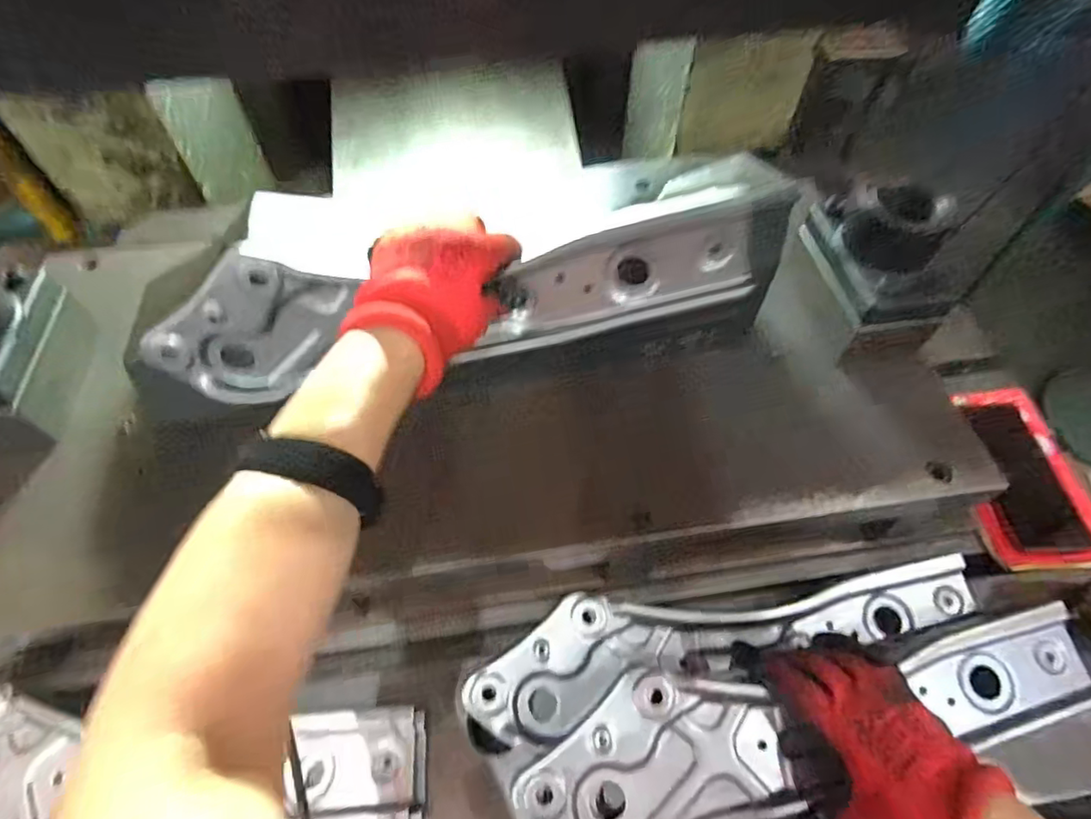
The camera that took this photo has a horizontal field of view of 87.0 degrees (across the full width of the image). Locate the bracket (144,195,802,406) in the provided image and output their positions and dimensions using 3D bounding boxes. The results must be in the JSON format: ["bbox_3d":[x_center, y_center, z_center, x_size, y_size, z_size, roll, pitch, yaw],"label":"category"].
[{"bbox_3d":[-0.072,-0.073,0.417,0.450,0.102,0.040,-9,57,1],"label":"bracket"}]

